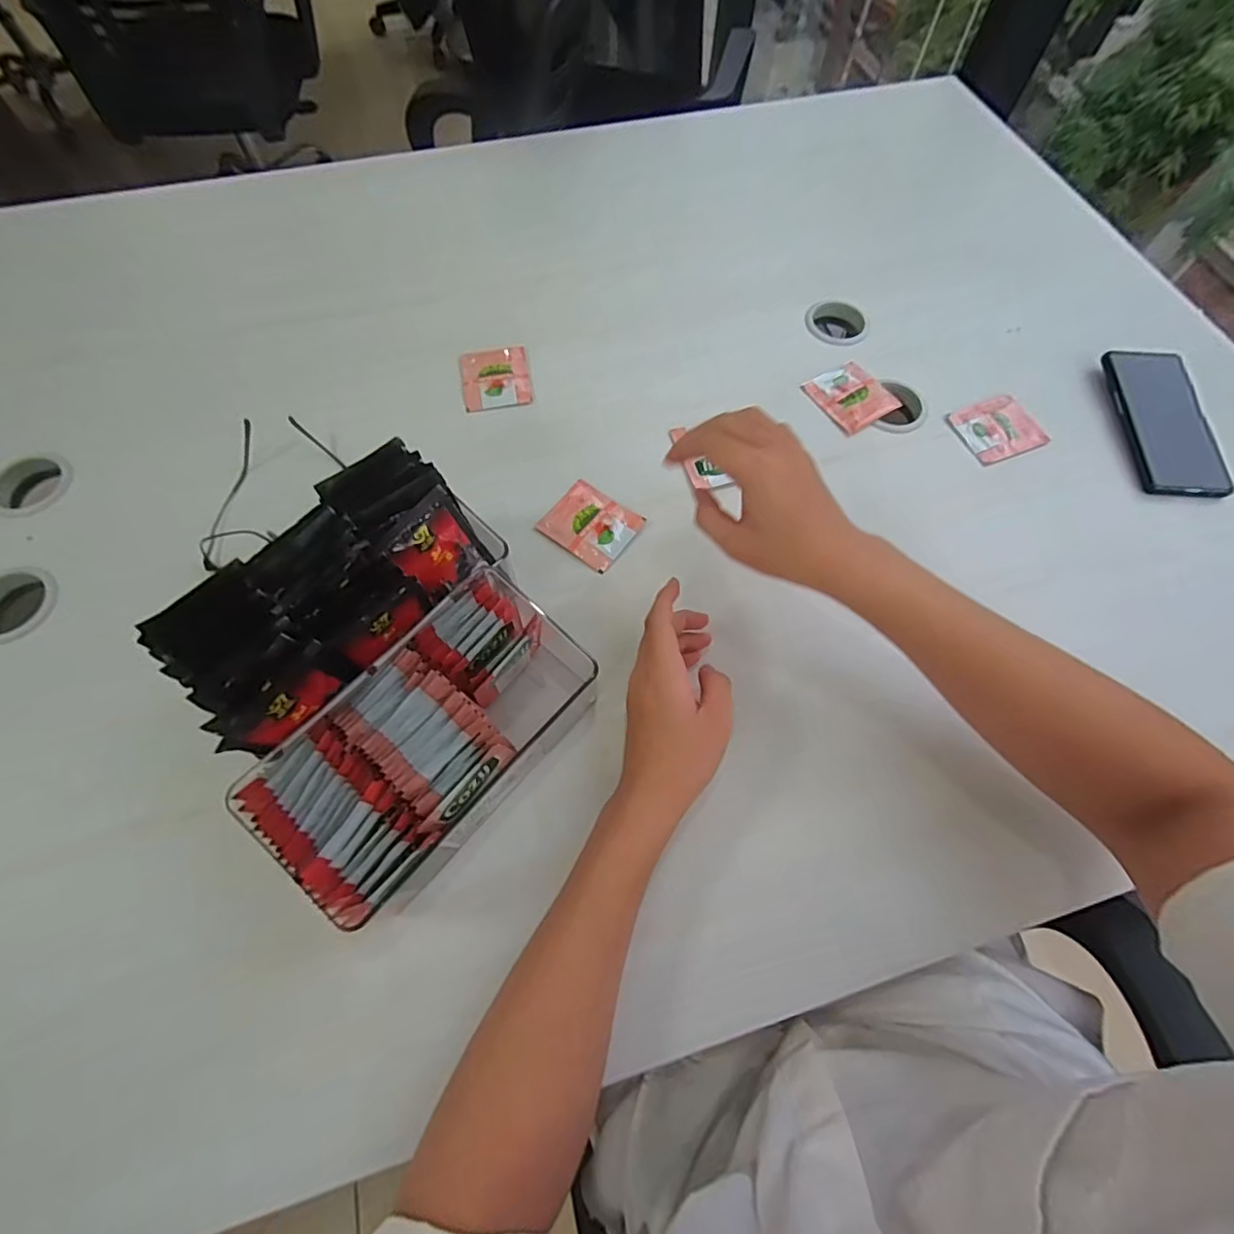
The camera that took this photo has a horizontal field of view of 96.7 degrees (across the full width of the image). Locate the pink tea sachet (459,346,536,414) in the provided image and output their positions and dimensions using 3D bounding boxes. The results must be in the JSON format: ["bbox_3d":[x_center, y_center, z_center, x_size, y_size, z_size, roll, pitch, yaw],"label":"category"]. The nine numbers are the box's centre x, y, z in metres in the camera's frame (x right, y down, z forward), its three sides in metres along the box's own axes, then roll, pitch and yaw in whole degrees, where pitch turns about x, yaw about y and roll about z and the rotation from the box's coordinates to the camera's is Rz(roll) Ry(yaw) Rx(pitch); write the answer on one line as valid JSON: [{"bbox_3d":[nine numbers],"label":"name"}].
[{"bbox_3d":[-0.121,-0.241,0.548,0.066,0.008,0.075,-10,67,-5],"label":"pink tea sachet"}]

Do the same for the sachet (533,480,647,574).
[{"bbox_3d":[-0.023,-0.082,0.482,0.074,0.008,0.066,35,70,14],"label":"sachet"}]

